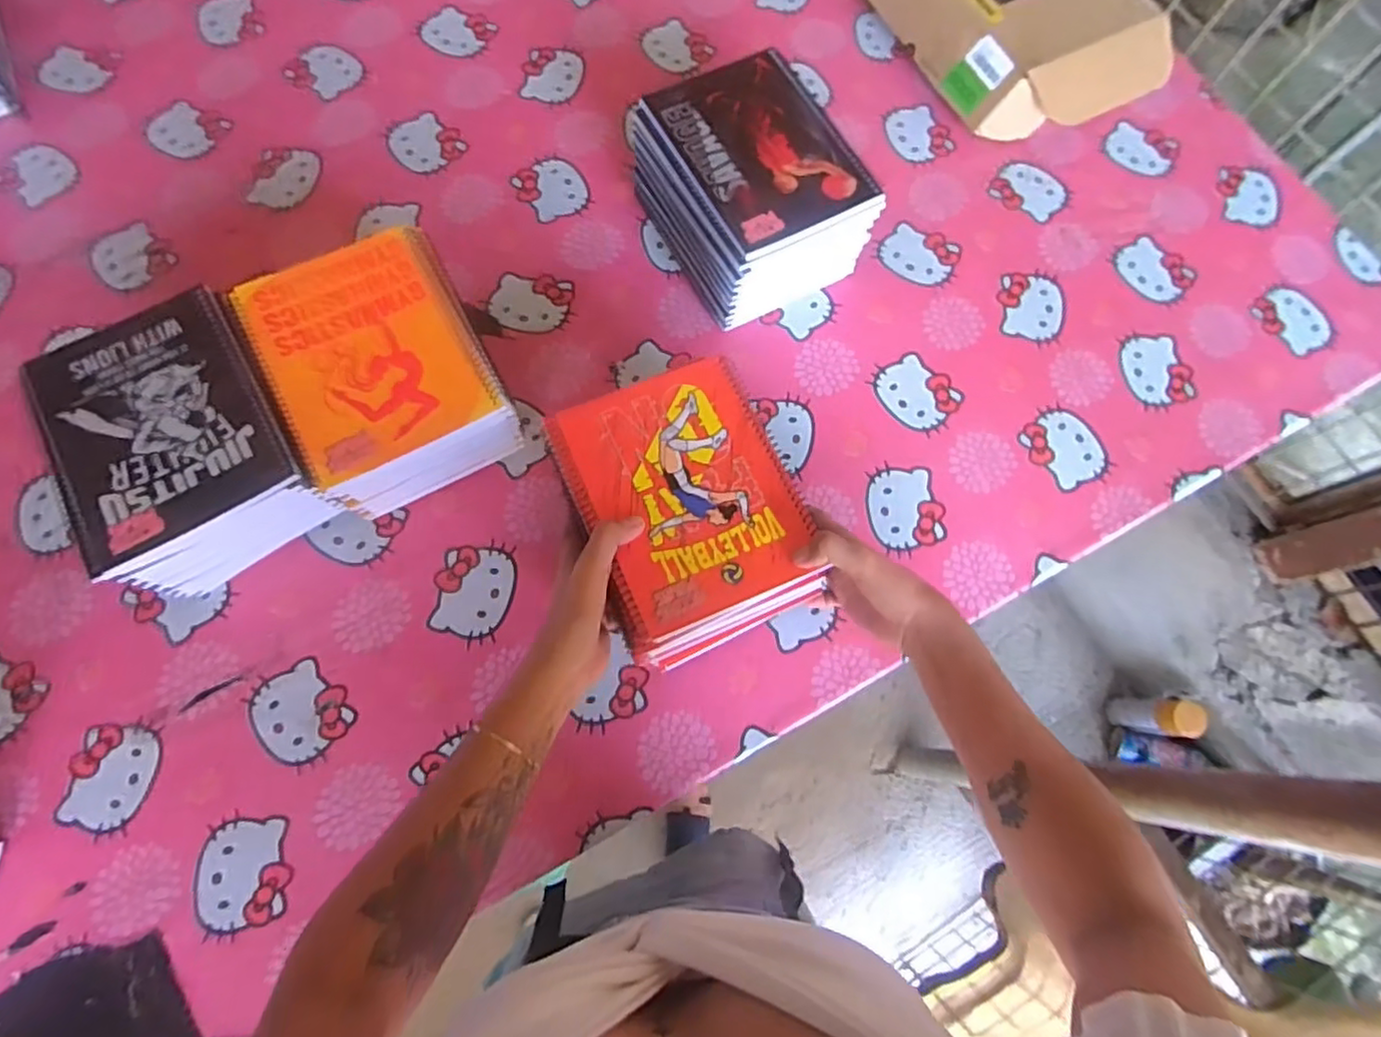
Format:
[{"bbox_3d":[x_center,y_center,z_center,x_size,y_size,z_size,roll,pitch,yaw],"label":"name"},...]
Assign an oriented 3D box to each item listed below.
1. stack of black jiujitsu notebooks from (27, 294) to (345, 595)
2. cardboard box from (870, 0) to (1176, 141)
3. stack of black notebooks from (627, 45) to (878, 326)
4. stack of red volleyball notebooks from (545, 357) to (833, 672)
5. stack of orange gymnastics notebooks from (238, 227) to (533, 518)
[{"bbox_3d":[-0.411,-0.058,0.566,0.164,0.121,0.196,-29,75,-10],"label":"stack of black jiujitsu notebooks"},{"bbox_3d":[0.368,-0.579,0.767,0.264,0.091,0.324,-28,75,-10],"label":"cardboard box"},{"bbox_3d":[0.059,-0.314,0.661,0.164,0.123,0.209,-29,75,-10],"label":"stack of black notebooks"},{"bbox_3d":[-0.003,-0.011,0.528,0.160,0.045,0.212,-23,74,-9],"label":"stack of red volleyball notebooks"},{"bbox_3d":[-0.257,-0.114,0.590,0.159,0.122,0.203,-27,76,-10],"label":"stack of orange gymnastics notebooks"}]

